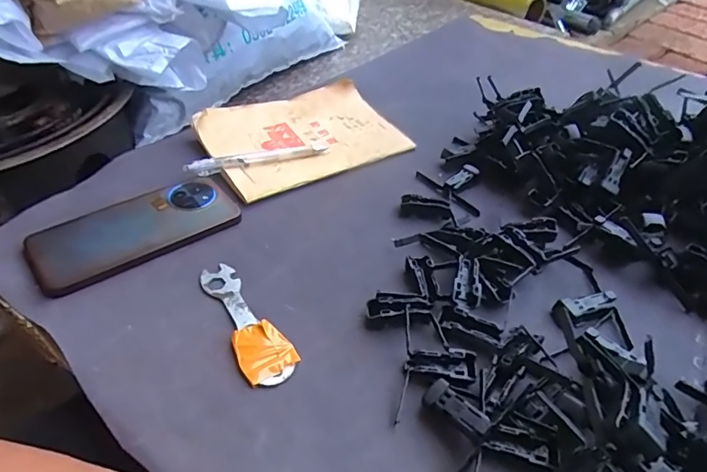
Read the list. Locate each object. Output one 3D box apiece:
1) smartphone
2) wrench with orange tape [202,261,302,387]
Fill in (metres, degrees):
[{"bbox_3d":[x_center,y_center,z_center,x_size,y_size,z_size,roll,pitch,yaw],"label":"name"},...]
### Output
[{"bbox_3d":[-0.190,-0.009,0.439,0.170,0.009,0.080,-27,49,-30],"label":"smartphone"},{"bbox_3d":[-0.083,0.062,0.377,0.037,0.005,0.120,-22,47,-25],"label":"wrench with orange tape"}]

